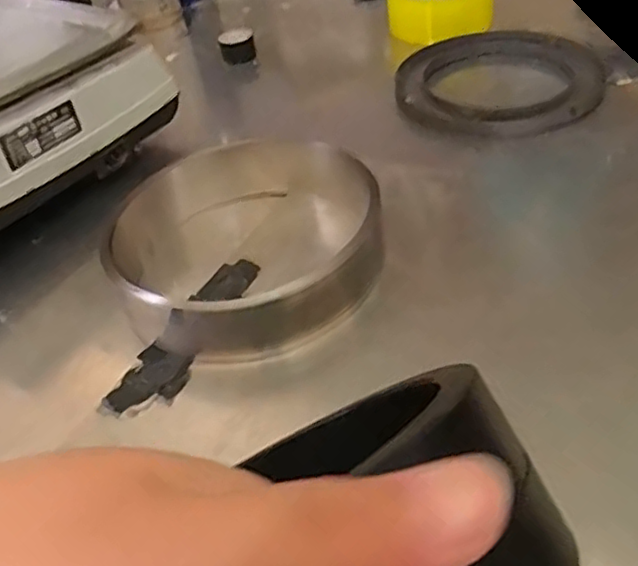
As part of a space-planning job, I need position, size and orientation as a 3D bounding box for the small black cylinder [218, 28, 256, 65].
[{"bbox_3d":[-0.089,-0.258,0.704,0.037,0.025,0.033,-10,42,0],"label":"small black cylinder"}]

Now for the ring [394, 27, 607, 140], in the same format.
[{"bbox_3d":[0.164,-0.183,0.595,0.179,0.025,0.193,4,44,14],"label":"ring"}]

